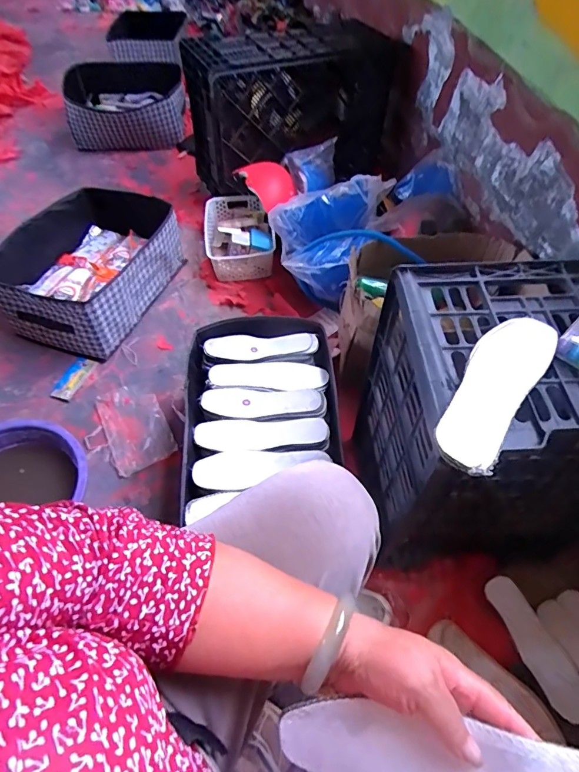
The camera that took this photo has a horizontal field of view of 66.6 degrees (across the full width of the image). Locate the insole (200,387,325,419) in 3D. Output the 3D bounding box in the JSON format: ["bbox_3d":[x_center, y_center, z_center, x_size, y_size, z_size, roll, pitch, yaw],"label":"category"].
[{"bbox_3d":[-0.053,0.027,0.836,0.219,0.011,0.069,-1,54,-1],"label":"insole"}]

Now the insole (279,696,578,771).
[{"bbox_3d":[0.101,0.255,0.289,0.216,0.012,0.062,1,83,20],"label":"insole"}]

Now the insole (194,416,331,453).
[{"bbox_3d":[-0.050,0.084,0.786,0.231,0.025,0.075,-4,54,-3],"label":"insole"}]

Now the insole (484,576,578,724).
[{"bbox_3d":[0.399,0.420,0.716,0.061,0.011,0.210,-34,62,7],"label":"insole"}]

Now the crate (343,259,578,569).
[{"bbox_3d":[0.300,0.073,0.685,0.329,0.436,0.279,-4,55,-4],"label":"crate"}]

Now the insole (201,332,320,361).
[{"bbox_3d":[-0.060,-0.084,0.919,0.229,0.023,0.059,-2,54,-2],"label":"insole"}]

